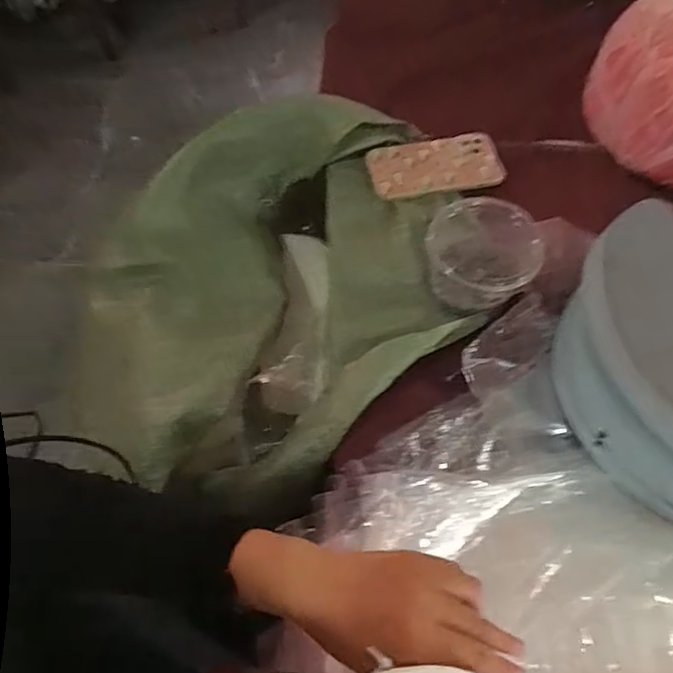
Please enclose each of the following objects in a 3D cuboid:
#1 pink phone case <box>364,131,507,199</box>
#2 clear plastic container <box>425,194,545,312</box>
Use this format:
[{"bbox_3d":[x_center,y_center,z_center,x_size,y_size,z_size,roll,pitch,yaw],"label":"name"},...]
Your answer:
[{"bbox_3d":[0.120,-0.205,0.701,0.156,0.016,0.078,-15,67,-8],"label":"pink phone case"},{"bbox_3d":[0.151,-0.088,0.611,0.111,0.082,0.104,11,60,3],"label":"clear plastic container"}]

